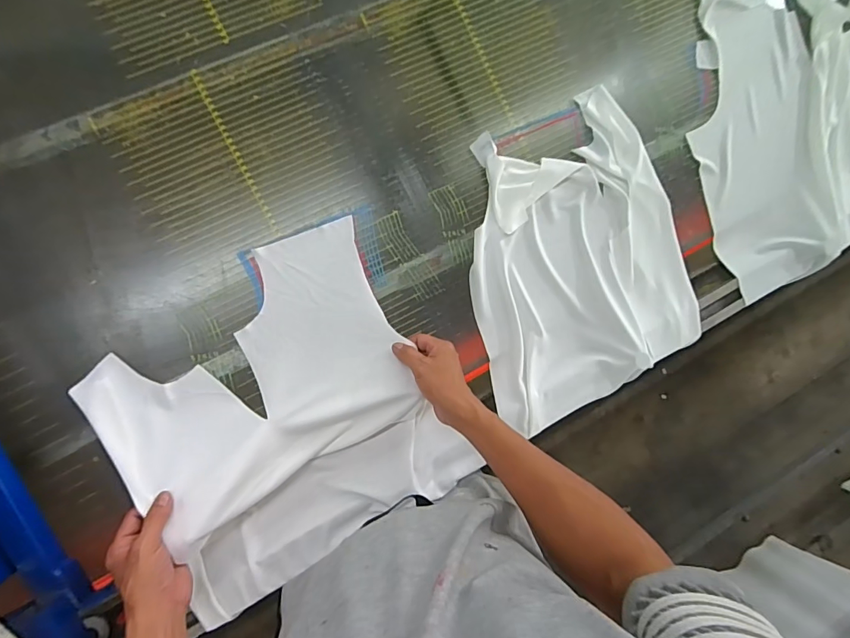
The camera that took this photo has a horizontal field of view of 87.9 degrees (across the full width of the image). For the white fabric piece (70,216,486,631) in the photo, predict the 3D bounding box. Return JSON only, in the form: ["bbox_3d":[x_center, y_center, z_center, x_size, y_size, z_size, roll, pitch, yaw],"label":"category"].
[{"bbox_3d":[-0.191,0.129,0.580,0.394,0.072,0.400,-29,95,-8],"label":"white fabric piece"}]

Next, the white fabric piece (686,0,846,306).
[{"bbox_3d":[0.563,-0.294,0.726,0.233,0.046,0.501,-7,91,-10],"label":"white fabric piece"}]

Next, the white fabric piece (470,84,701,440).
[{"bbox_3d":[0.227,-0.097,0.661,0.353,0.033,0.437,-20,93,-9],"label":"white fabric piece"}]

